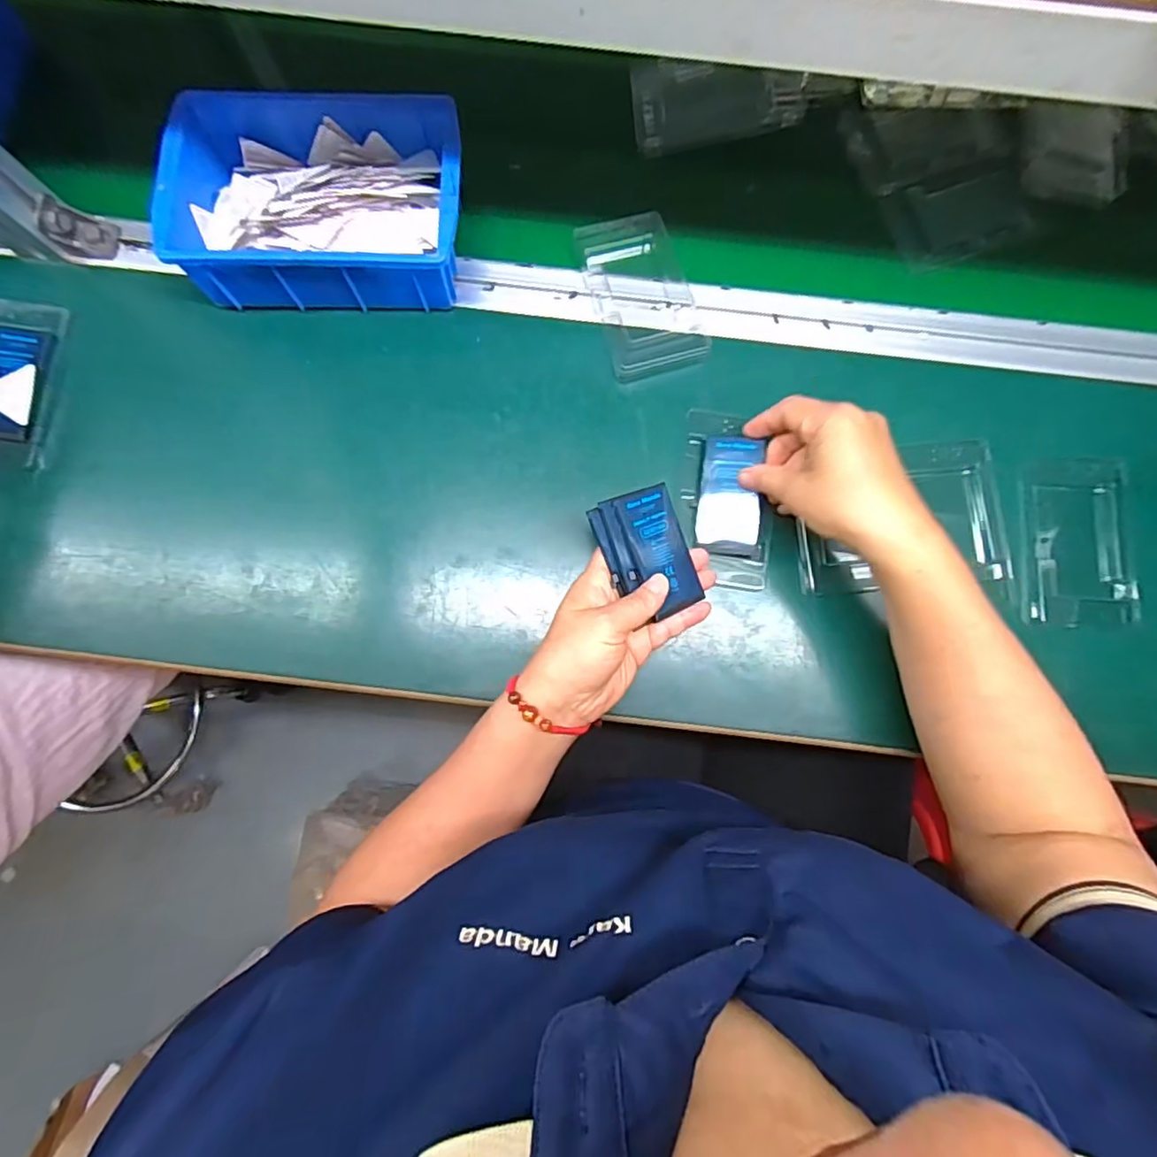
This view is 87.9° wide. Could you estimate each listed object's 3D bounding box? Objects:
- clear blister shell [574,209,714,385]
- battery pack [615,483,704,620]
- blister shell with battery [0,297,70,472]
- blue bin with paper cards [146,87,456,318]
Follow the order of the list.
[{"bbox_3d":[0.049,-0.223,0.465,0.076,0.015,0.134,-16,83,-2],"label":"clear blister shell"},{"bbox_3d":[0.056,-0.020,0.407,0.043,0.004,0.082,-22,95,-24],"label":"battery pack"},{"bbox_3d":[-0.437,-0.149,0.456,0.073,0.016,0.127,6,83,1],"label":"blister shell with battery"},{"bbox_3d":[-0.185,-0.280,0.445,0.200,0.065,0.143,0,83,0],"label":"blue bin with paper cards"}]

